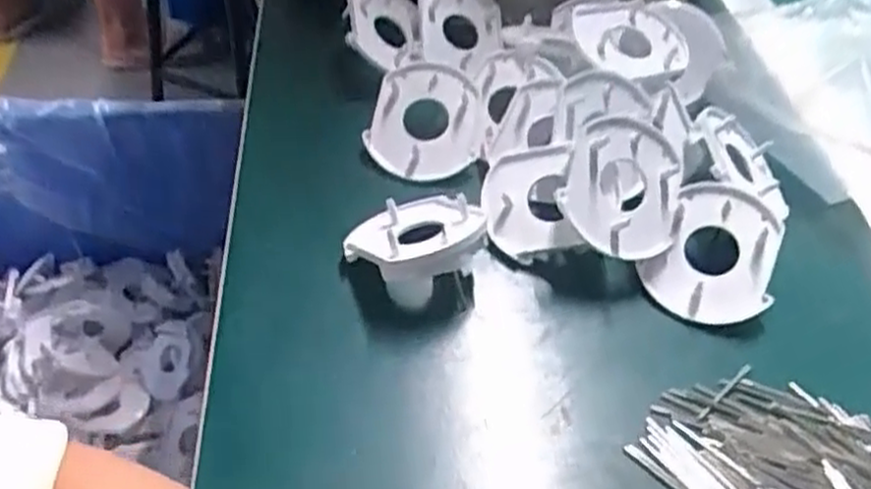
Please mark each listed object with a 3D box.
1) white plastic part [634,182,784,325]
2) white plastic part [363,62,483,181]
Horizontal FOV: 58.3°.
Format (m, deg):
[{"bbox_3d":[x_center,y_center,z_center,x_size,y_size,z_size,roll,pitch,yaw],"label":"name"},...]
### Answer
[{"bbox_3d":[0.134,0.003,0.381,0.061,0.009,0.070,11,74,13],"label":"white plastic part"},{"bbox_3d":[-0.006,-0.069,0.436,0.062,0.014,0.068,7,74,-2],"label":"white plastic part"}]

